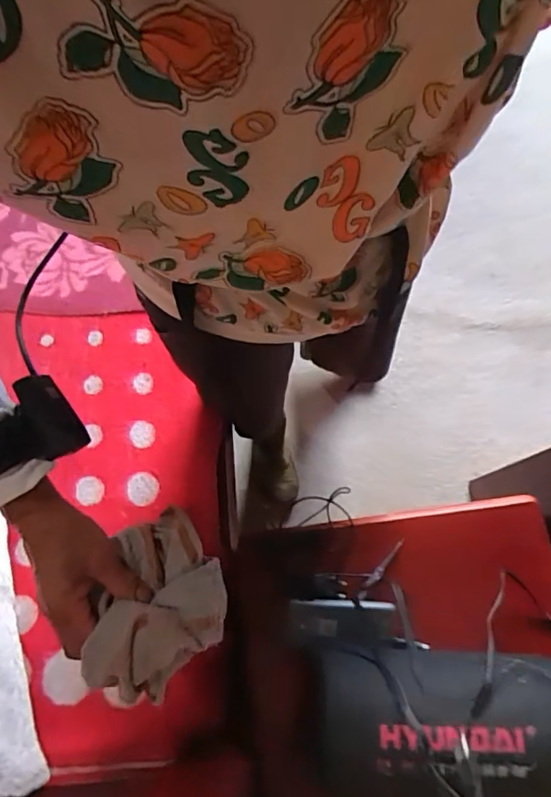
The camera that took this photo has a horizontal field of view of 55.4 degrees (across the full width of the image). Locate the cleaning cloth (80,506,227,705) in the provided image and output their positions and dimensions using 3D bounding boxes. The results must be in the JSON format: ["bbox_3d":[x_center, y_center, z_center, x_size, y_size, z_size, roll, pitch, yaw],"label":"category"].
[{"bbox_3d":[-0.097,0.173,0.443,0.105,0.077,0.151,5,72,2],"label":"cleaning cloth"}]

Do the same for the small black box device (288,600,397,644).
[{"bbox_3d":[0.090,0.305,0.717,0.142,0.025,0.056,-1,72,0],"label":"small black box device"}]

